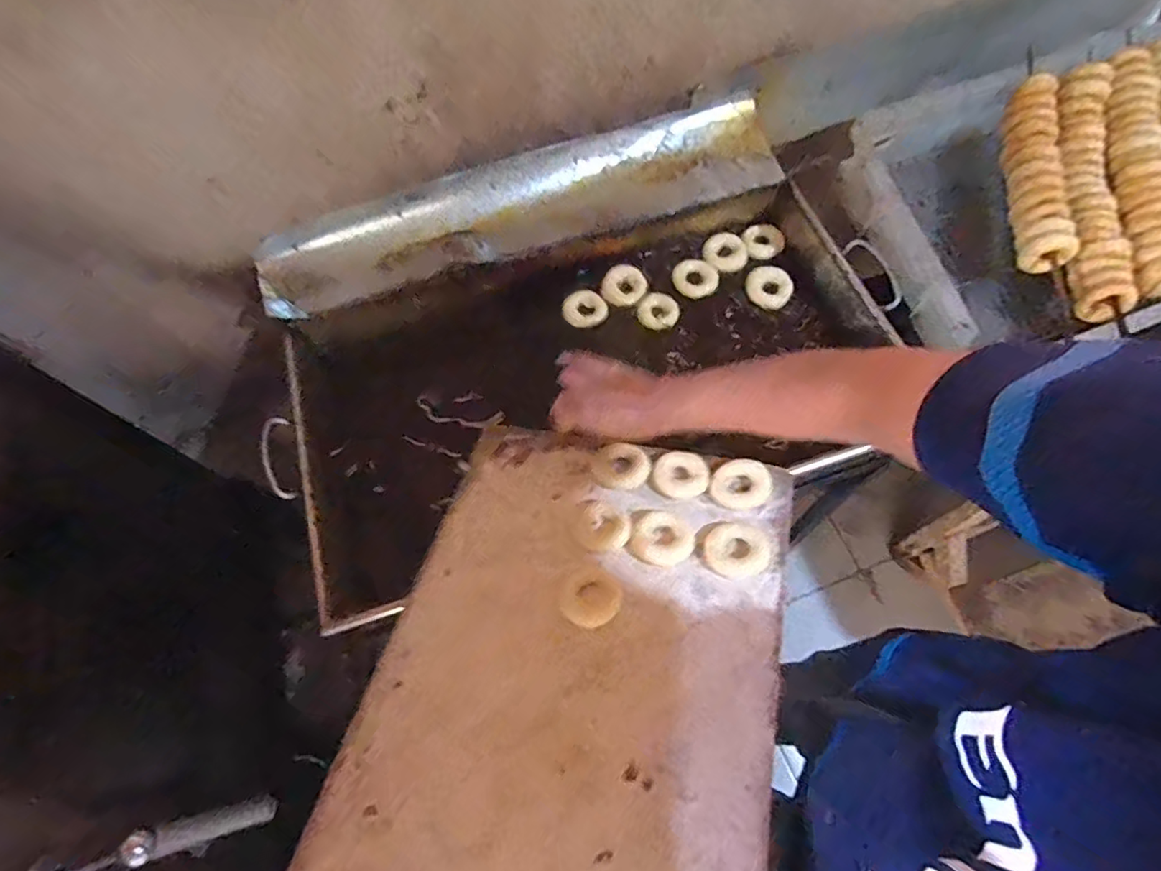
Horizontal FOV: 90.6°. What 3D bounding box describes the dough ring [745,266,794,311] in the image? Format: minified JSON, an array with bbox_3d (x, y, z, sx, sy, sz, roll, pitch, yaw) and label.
[{"bbox_3d":[0.311,-0.246,0.946,0.064,0.019,0.076,-38,69,-13],"label":"dough ring"}]

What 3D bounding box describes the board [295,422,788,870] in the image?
[{"bbox_3d":[-0.010,0.251,0.616,0.410,0.018,0.588,7,56,14],"label":"board"}]

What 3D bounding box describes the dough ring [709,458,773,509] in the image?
[{"bbox_3d":[0.198,0.060,0.711,0.070,0.015,0.064,-1,66,2],"label":"dough ring"}]

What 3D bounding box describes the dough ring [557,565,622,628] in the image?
[{"bbox_3d":[0.012,0.183,0.652,0.067,0.020,0.065,-1,66,2],"label":"dough ring"}]

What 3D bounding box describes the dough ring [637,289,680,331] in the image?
[{"bbox_3d":[0.129,-0.205,0.942,0.065,0.021,0.062,-1,66,2],"label":"dough ring"}]

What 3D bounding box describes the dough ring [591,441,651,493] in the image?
[{"bbox_3d":[0.053,0.040,0.750,0.074,0.019,0.068,-1,66,2],"label":"dough ring"}]

